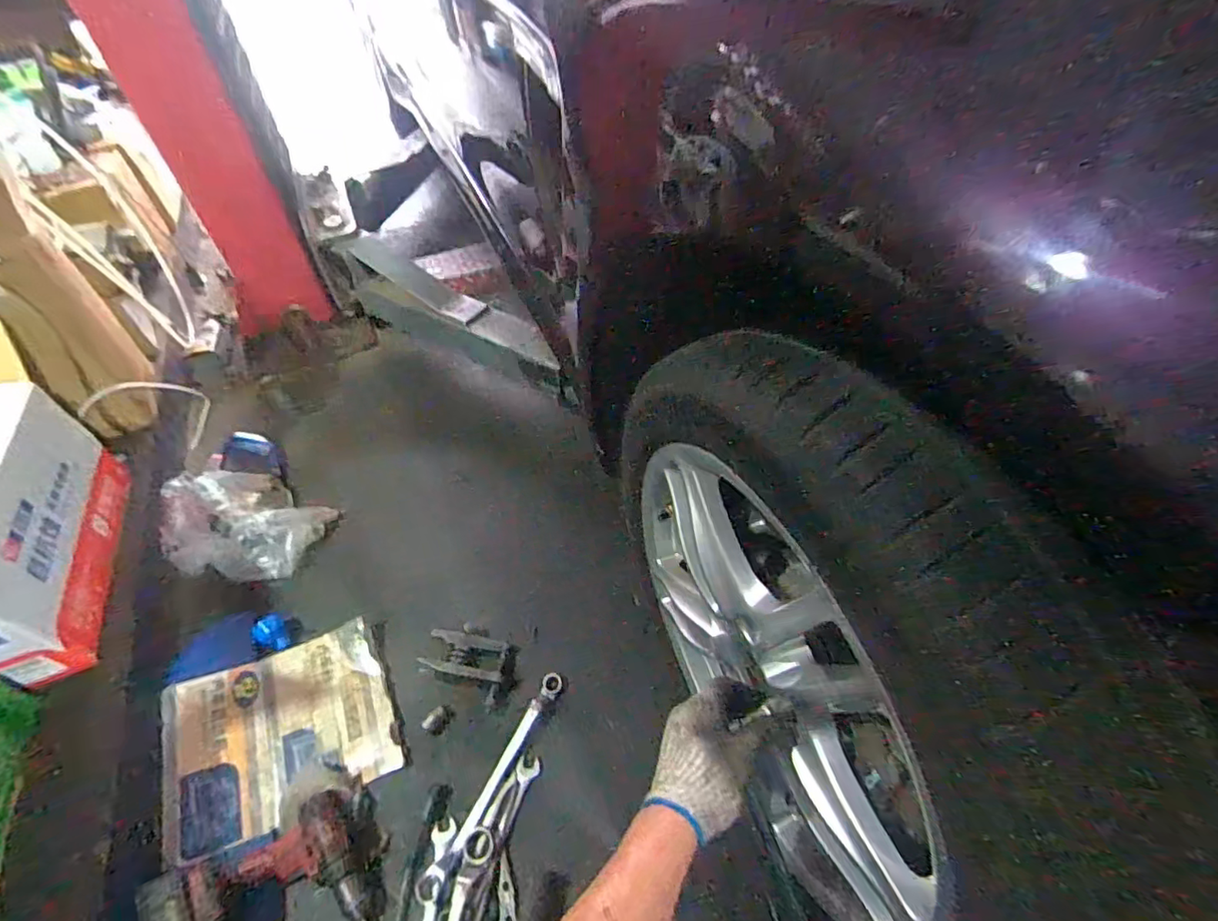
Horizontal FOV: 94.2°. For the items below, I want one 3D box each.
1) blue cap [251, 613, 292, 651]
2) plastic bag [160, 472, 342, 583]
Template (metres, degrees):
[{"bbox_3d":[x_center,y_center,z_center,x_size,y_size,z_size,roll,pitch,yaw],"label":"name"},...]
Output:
[{"bbox_3d":[-0.600,0.306,1.001,0.052,0.029,0.064,-23,53,-17],"label":"blue cap"},{"bbox_3d":[-0.728,0.110,1.104,0.286,0.083,0.242,23,55,19],"label":"plastic bag"}]

